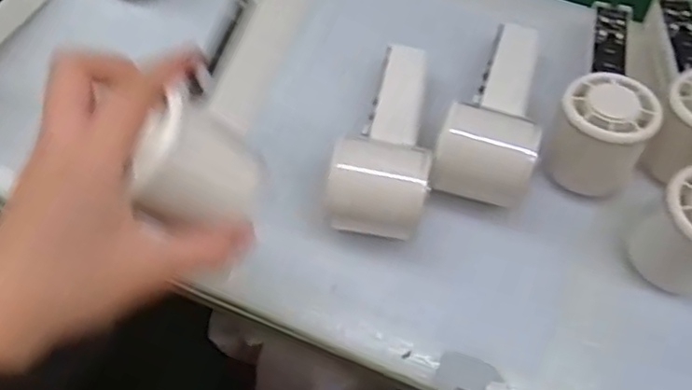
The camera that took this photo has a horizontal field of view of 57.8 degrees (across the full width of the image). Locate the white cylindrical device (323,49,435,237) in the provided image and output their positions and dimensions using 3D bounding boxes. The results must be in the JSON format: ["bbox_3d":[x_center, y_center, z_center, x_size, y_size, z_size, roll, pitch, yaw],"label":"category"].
[{"bbox_3d":[0.032,-0.041,0.402,0.057,0.054,0.158,12,60,8],"label":"white cylindrical device"}]

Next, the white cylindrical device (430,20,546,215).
[{"bbox_3d":[0.101,-0.063,0.417,0.056,0.053,0.159,15,60,9],"label":"white cylindrical device"}]

